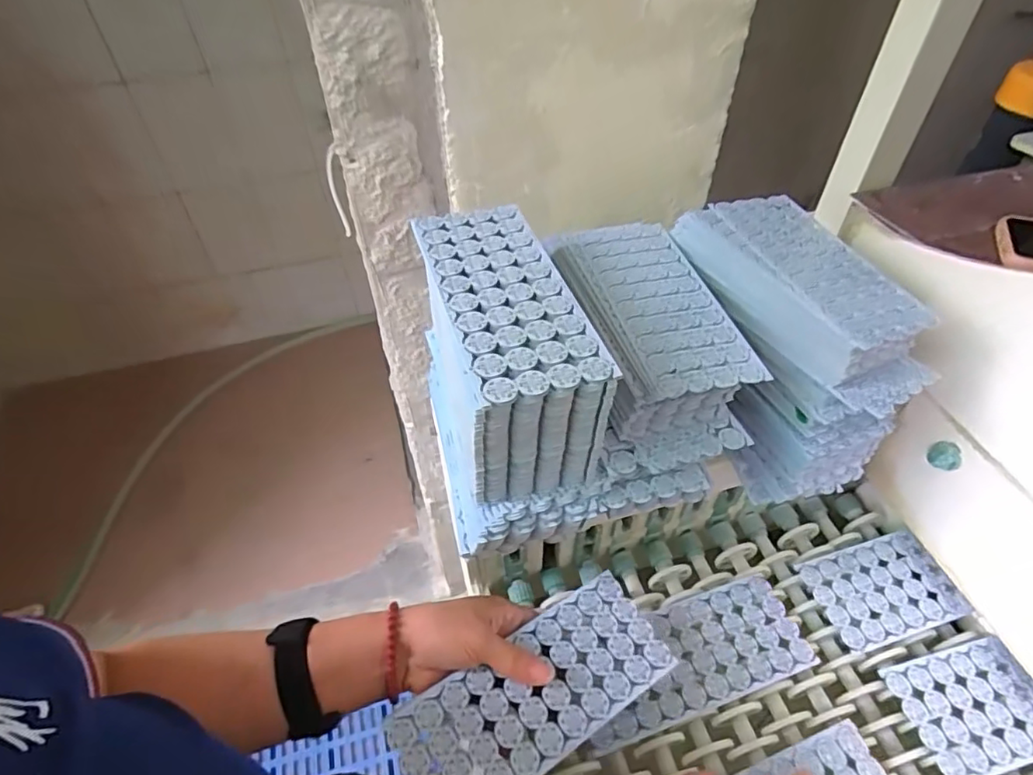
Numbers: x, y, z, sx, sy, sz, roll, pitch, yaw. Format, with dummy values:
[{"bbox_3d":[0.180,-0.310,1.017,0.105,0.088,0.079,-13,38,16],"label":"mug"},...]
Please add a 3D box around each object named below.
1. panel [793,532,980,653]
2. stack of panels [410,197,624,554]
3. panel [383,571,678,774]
[{"bbox_3d":[0.333,0.183,0.524,0.125,0.007,0.084,-12,48,-10],"label":"panel"},{"bbox_3d":[-0.009,-0.014,0.424,0.094,0.133,0.207,-17,49,-14],"label":"stack of panels"},{"bbox_3d":[0.015,0.215,0.406,0.195,0.013,0.083,-24,51,-25],"label":"panel"}]

